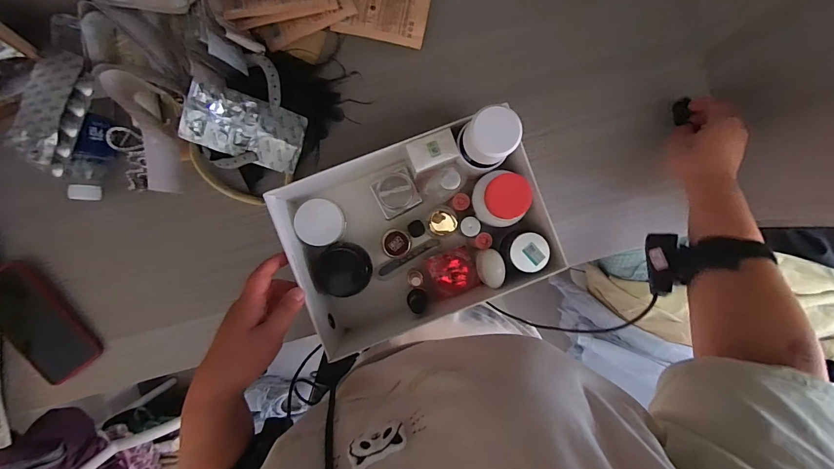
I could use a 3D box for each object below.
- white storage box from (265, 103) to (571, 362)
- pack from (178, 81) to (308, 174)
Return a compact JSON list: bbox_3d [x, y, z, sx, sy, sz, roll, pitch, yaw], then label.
[{"bbox_3d":[0.000,0.001,0.467,0.288,0.123,0.202,-22,92,-2],"label":"white storage box"},{"bbox_3d":[-0.208,-0.131,0.454,0.132,0.012,0.075,15,97,-30],"label":"pack"}]

